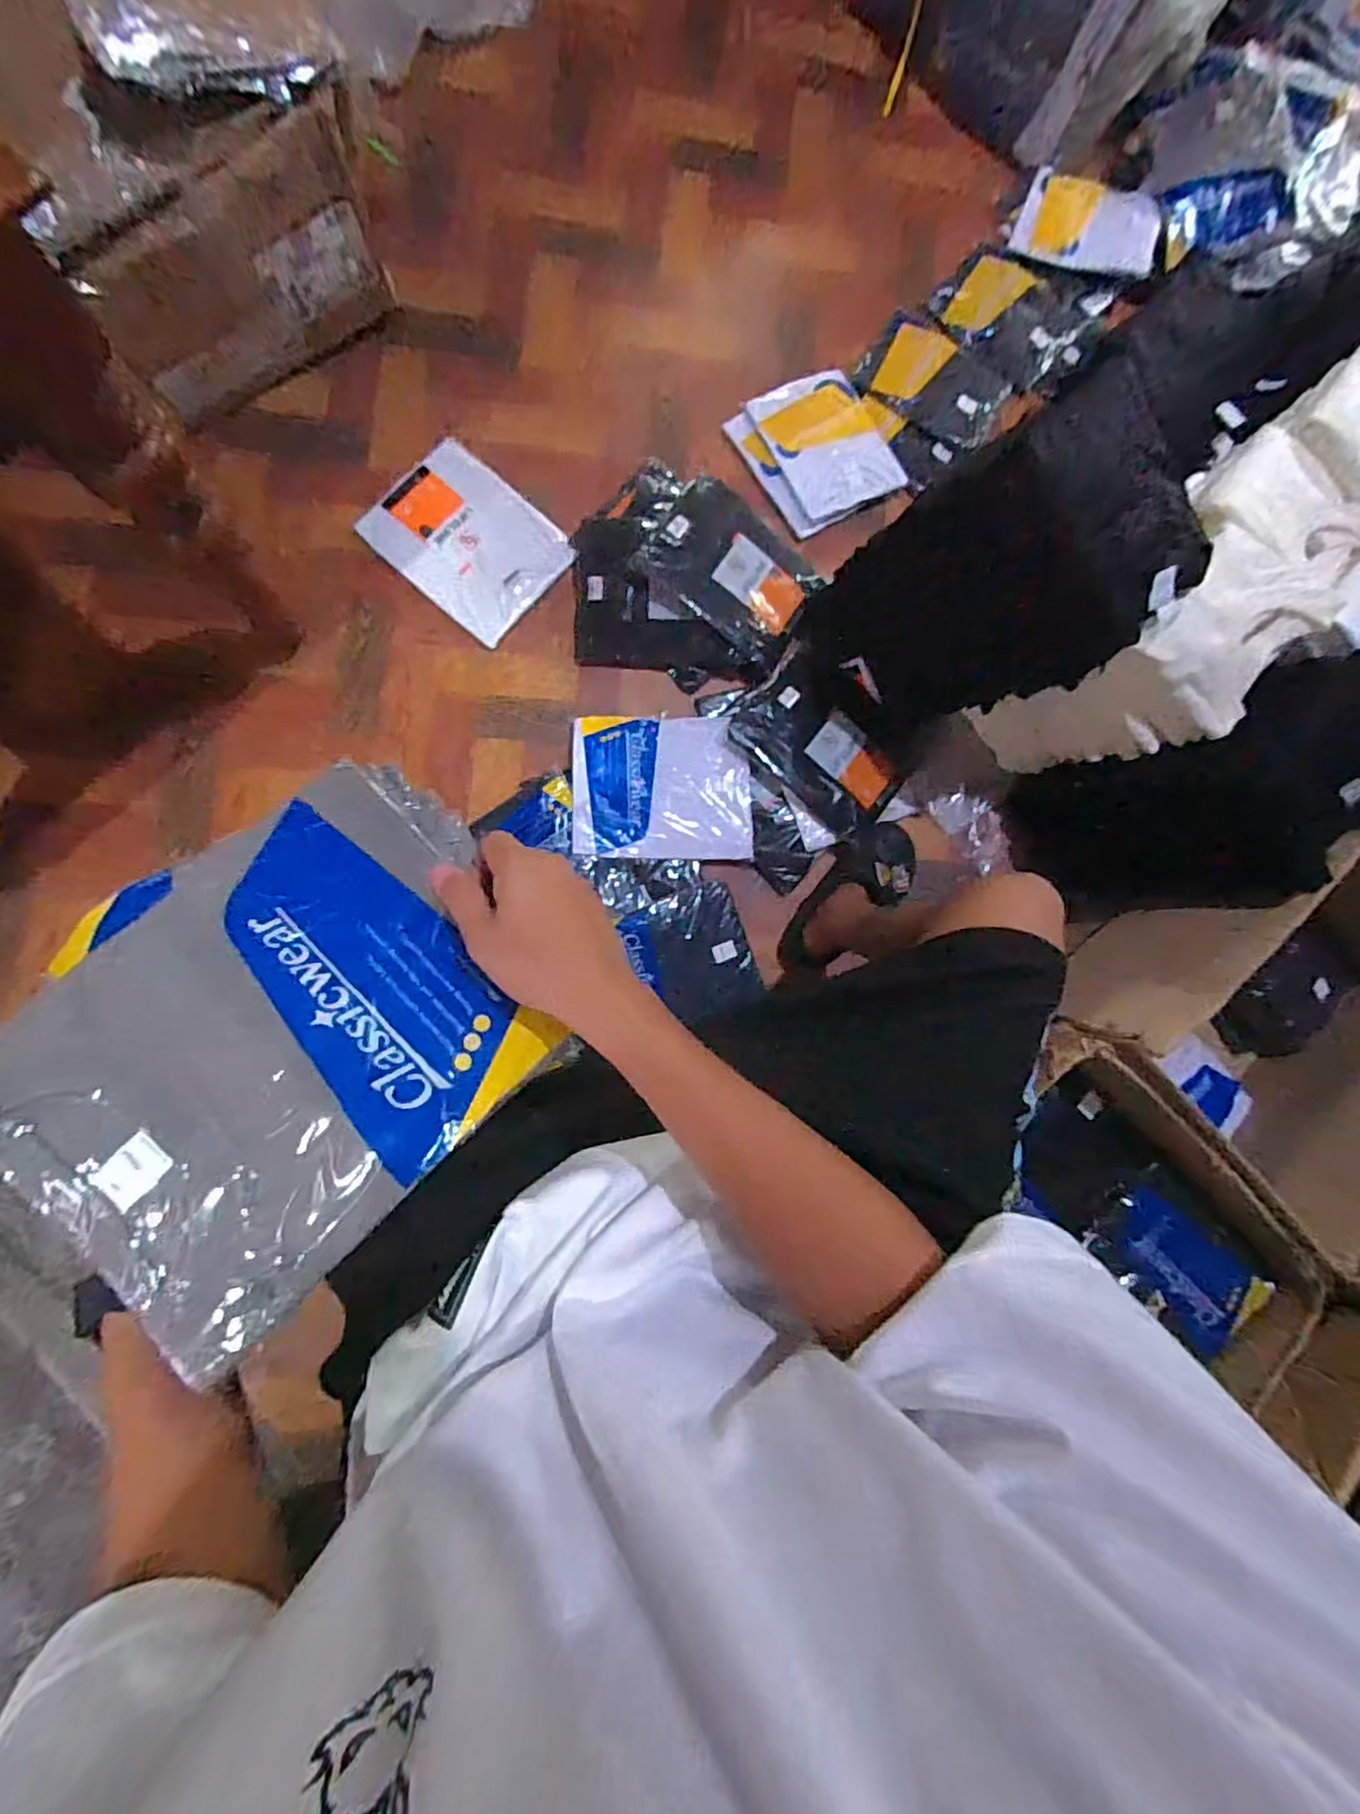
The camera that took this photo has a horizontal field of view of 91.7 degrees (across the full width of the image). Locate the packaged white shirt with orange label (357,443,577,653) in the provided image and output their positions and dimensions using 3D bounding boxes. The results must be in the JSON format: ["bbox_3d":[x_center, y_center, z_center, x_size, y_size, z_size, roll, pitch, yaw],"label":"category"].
[{"bbox_3d":[-0.326,-0.561,1.017,0.261,0.027,0.212,40,81,-3],"label":"packaged white shirt with orange label"}]

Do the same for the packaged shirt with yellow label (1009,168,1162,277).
[{"bbox_3d":[0.743,-1.239,1.206,0.242,0.030,0.176,20,88,7],"label":"packaged shirt with yellow label"}]

